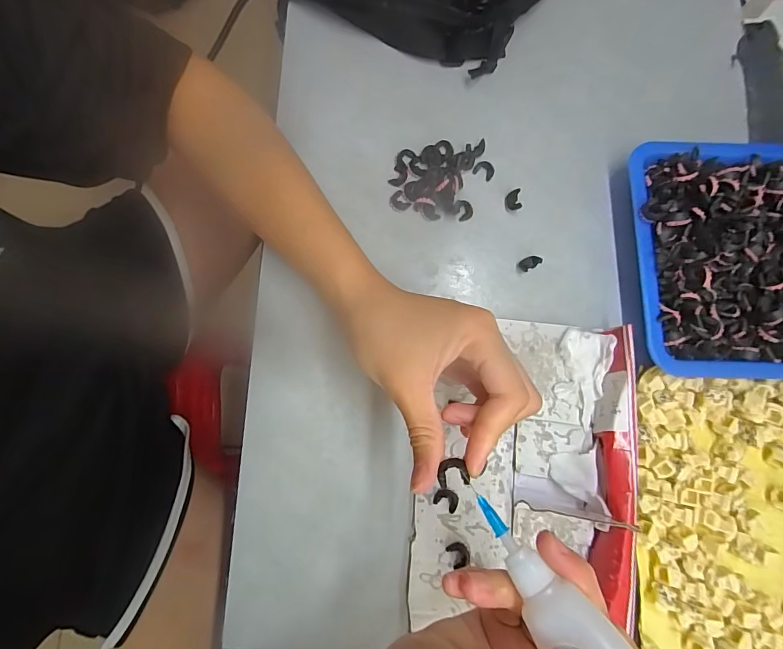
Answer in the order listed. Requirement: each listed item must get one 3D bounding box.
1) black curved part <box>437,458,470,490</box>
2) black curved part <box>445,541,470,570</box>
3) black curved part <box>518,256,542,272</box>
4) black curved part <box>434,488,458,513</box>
[{"bbox_3d":[0.029,0.071,0.190,0.014,0.004,0.012,-12,79,-1],"label":"black curved part"},{"bbox_3d":[0.044,0.149,0.257,0.013,0.004,0.016,-27,79,-4],"label":"black curved part"},{"bbox_3d":[0.104,-0.046,0.299,0.014,0.008,0.009,-27,80,-4],"label":"black curved part"},{"bbox_3d":[0.037,0.116,0.263,0.016,0.004,0.013,30,81,7],"label":"black curved part"}]

